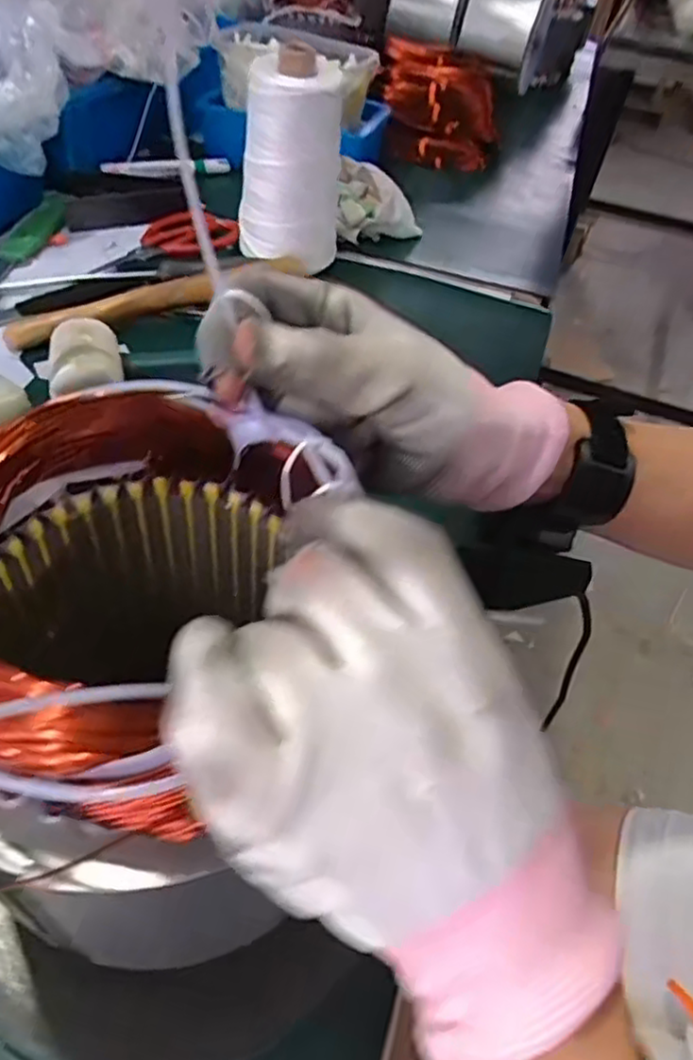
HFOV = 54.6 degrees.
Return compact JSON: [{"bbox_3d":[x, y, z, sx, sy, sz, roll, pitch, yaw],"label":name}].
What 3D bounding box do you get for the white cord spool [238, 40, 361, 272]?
[{"bbox_3d":[-0.045,-0.328,0.594,0.082,0.165,0.076,3,48,-4],"label":"white cord spool"}]

